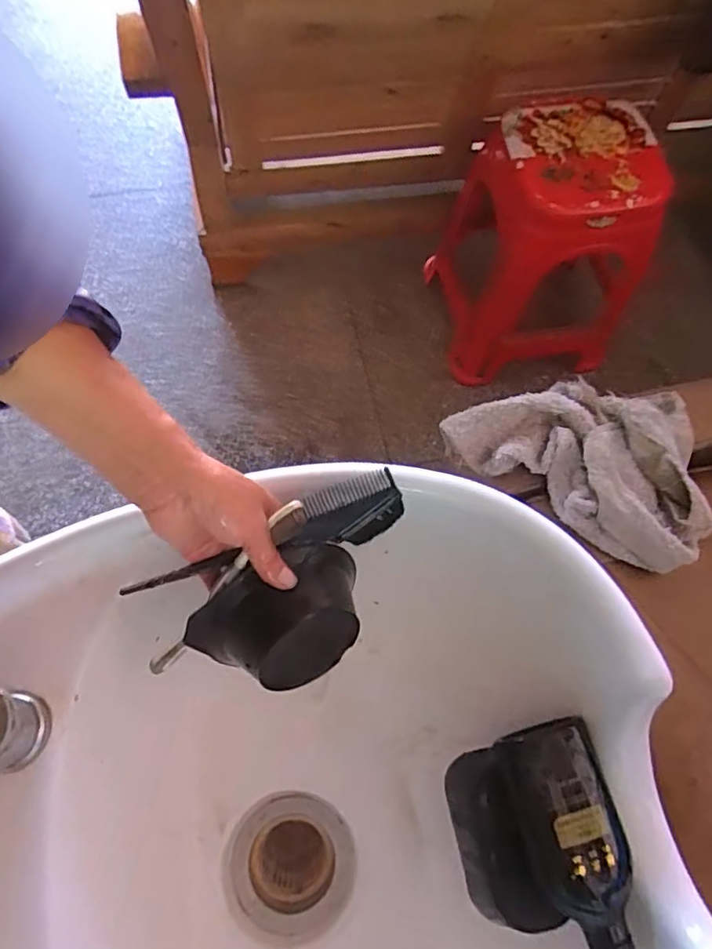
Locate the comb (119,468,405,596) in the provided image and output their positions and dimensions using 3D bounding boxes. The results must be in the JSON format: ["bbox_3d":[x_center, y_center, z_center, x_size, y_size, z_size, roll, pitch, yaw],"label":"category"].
[{"bbox_3d":[-0.061,0.056,0.420,0.201,0.008,0.050,-25,116,1],"label":"comb"}]

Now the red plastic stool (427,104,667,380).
[{"bbox_3d":[0.366,-0.480,1.223,0.346,0.447,0.379,-1,69,-2],"label":"red plastic stool"}]

